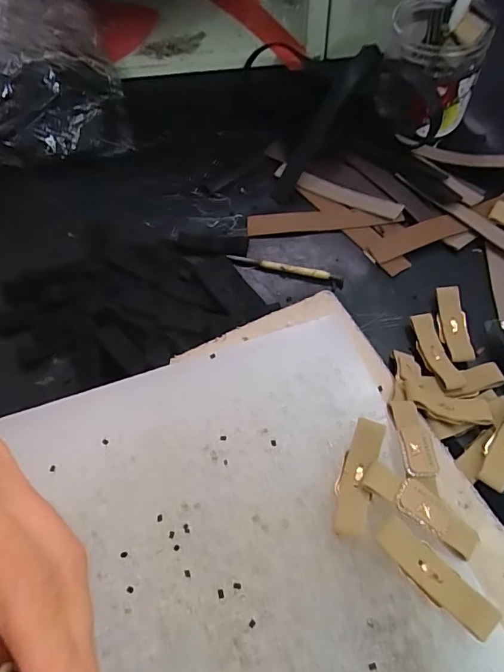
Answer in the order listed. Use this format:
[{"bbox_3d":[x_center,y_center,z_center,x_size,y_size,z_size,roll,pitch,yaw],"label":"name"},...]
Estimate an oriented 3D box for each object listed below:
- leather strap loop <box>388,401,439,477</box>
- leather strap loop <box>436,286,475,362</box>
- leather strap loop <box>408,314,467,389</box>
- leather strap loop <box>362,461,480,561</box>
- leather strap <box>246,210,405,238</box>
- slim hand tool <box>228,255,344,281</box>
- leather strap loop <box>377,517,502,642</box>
[{"bbox_3d":[0.086,0.054,0.246,0.016,0.007,0.043,-5,60,0],"label":"leather strap loop"},{"bbox_3d":[0.145,-0.010,0.329,0.019,0.007,0.058,-3,60,2],"label":"leather strap loop"},{"bbox_3d":[0.128,0.010,0.319,0.019,0.007,0.060,-12,60,-4],"label":"leather strap loop"},{"bbox_3d":[0.083,0.083,0.225,0.058,0.006,0.017,33,67,20],"label":"leather strap loop"},{"bbox_3d":[0.059,-0.097,0.386,0.126,0.004,0.021,-4,60,1],"label":"leather strap"},{"bbox_3d":[0.026,-0.055,0.366,0.090,0.005,0.008,13,62,11],"label":"slim hand tool"},{"bbox_3d":[0.084,0.111,0.213,0.016,0.011,0.058,-39,65,-18],"label":"leather strap loop"}]

